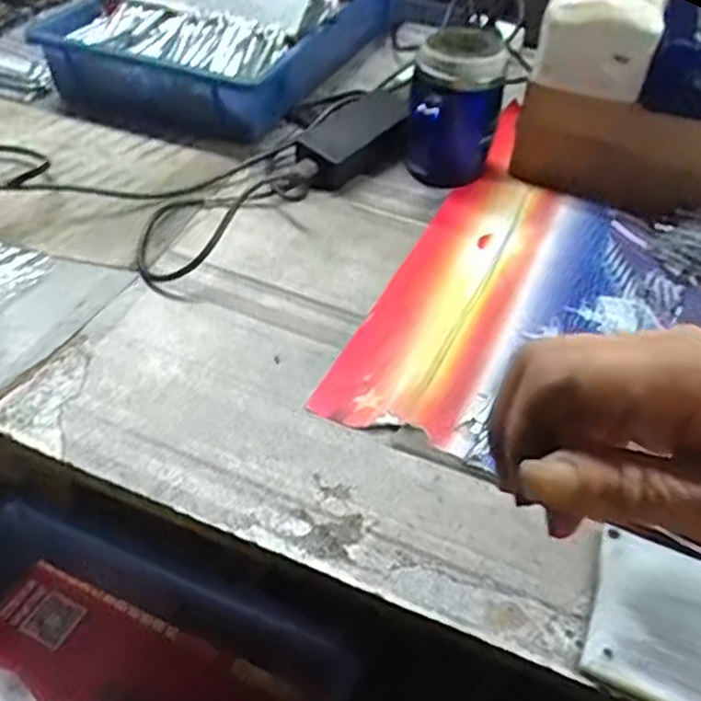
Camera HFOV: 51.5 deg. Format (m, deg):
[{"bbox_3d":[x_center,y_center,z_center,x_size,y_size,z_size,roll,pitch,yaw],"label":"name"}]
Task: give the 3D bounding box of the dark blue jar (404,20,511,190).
[{"bbox_3d":[0.100,-0.225,0.698,0.088,0.140,0.100,10,44,6],"label":"dark blue jar"}]

